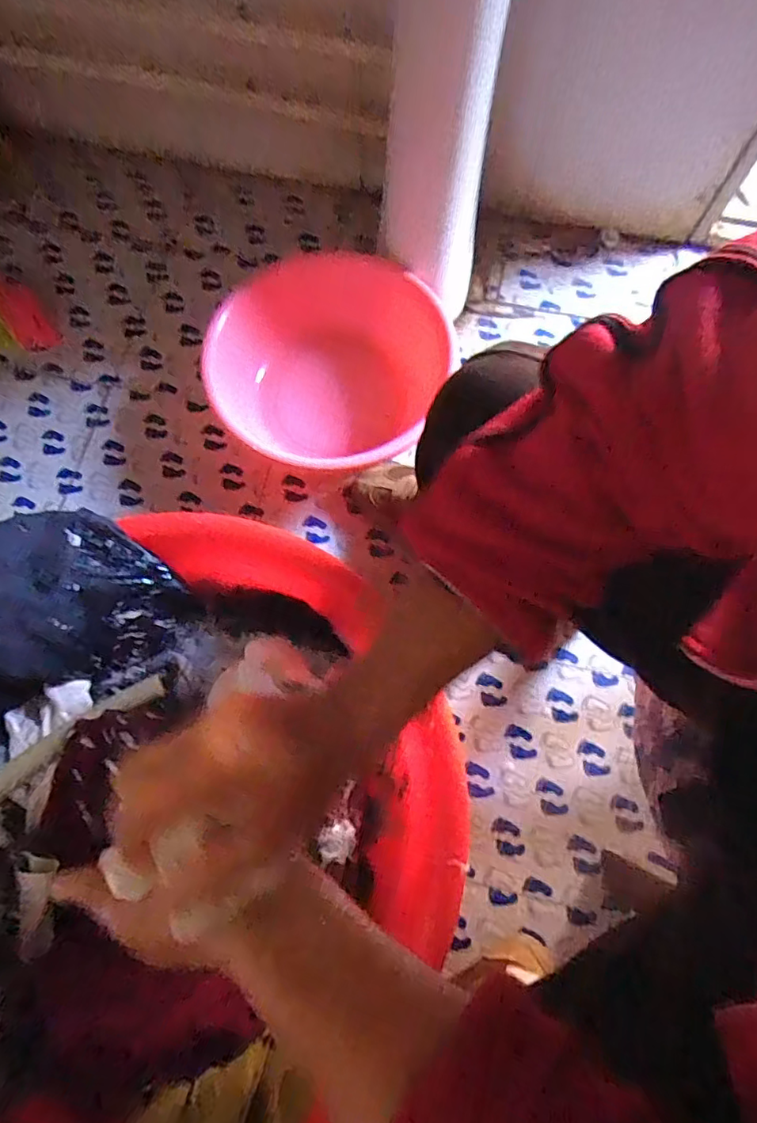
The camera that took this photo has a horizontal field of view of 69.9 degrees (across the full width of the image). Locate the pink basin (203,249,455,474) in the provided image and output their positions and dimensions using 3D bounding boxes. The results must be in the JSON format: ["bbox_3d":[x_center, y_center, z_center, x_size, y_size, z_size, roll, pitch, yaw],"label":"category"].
[{"bbox_3d":[-0.075,-0.280,0.836,0.327,0.157,0.345,27,75,6],"label":"pink basin"}]

